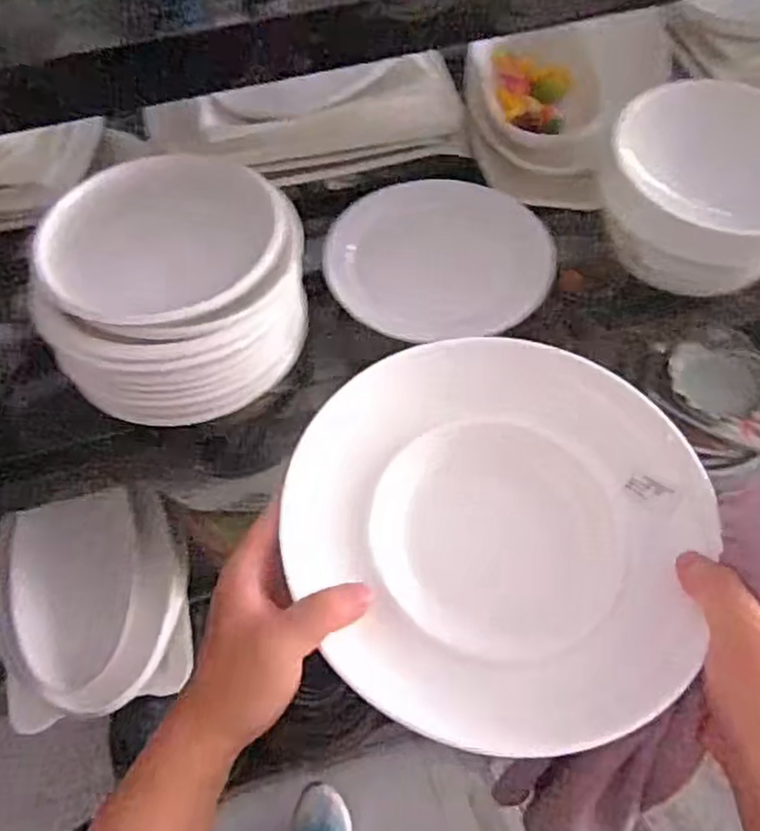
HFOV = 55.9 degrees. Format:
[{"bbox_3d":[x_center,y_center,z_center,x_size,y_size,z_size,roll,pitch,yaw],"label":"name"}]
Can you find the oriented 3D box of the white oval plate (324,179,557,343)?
[{"bbox_3d":[0.064,-0.184,0.787,0.238,0.026,0.247,-8,58,-3],"label":"white oval plate"}]

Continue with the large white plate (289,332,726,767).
[{"bbox_3d":[0.068,0.063,0.424,0.233,0.050,0.241,-1,57,2],"label":"large white plate"}]

